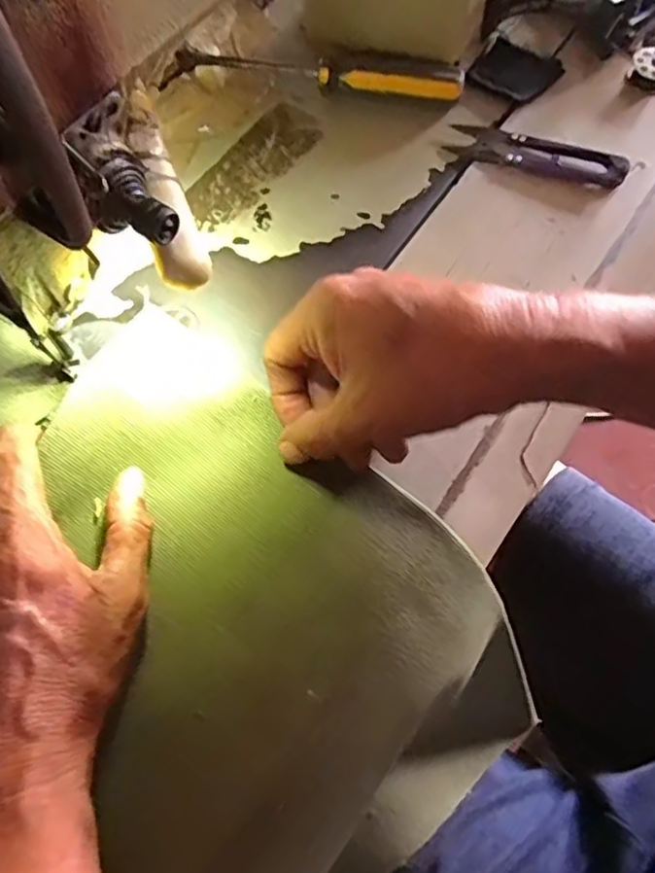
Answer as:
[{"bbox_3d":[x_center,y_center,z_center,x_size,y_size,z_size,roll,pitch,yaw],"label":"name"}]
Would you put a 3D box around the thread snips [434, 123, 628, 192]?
[{"bbox_3d":[0.118,-0.161,0.371,0.099,0.008,0.026,17,71,7],"label":"thread snips"}]

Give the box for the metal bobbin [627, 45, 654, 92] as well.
[{"bbox_3d":[0.192,-0.218,0.386,0.025,0.010,0.025,27,73,10],"label":"metal bobbin"}]

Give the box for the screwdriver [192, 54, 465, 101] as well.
[{"bbox_3d":[0.000,-0.215,0.388,0.158,0.016,0.024,8,70,4],"label":"screwdriver"}]

